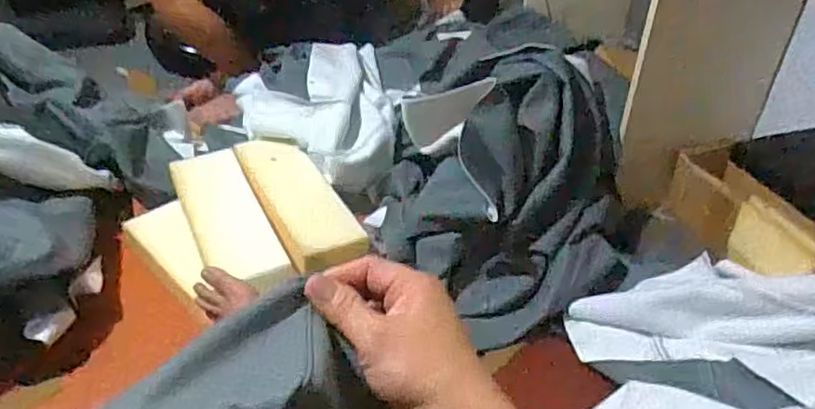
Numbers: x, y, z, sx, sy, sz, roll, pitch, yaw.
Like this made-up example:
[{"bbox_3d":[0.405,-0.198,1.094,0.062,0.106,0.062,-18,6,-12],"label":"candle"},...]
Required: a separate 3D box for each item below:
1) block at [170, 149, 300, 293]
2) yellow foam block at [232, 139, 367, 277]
[{"bbox_3d":[-0.316,0.018,1.126,0.123,0.043,0.345,-17,42,-23],"label":"block"},{"bbox_3d":[-0.203,-0.014,1.182,0.134,0.044,0.353,-18,42,-24],"label":"yellow foam block"}]

